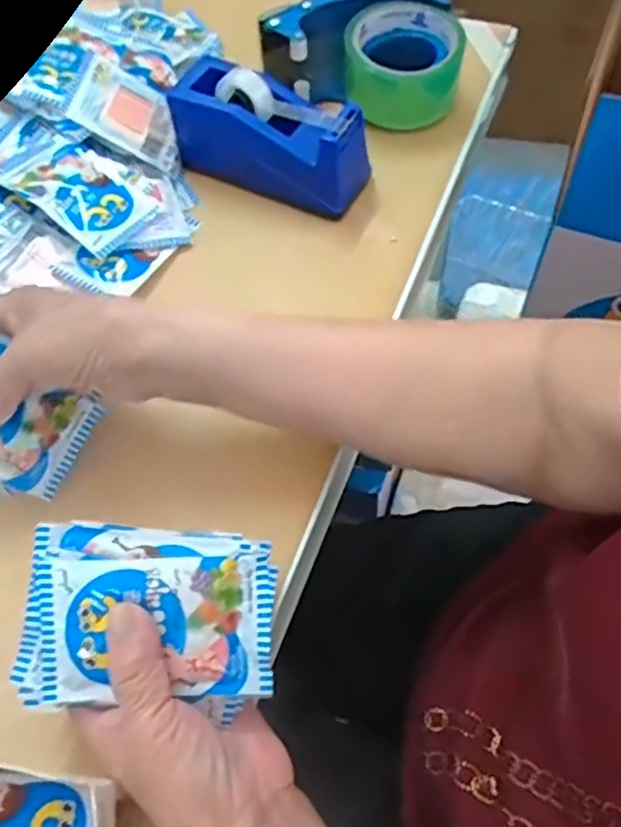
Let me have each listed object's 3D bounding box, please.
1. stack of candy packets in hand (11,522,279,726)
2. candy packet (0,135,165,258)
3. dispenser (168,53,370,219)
[{"bbox_3d":[-0.077,0.102,0.325,0.117,0.051,0.085,6,95,-5],"label":"stack of candy packets in hand"},{"bbox_3d":[-0.167,-0.170,0.497,0.098,0.010,0.077,37,62,5],"label":"candy packet"},{"bbox_3d":[-0.031,-0.214,0.508,0.146,0.072,0.051,24,65,17],"label":"dispenser"}]

